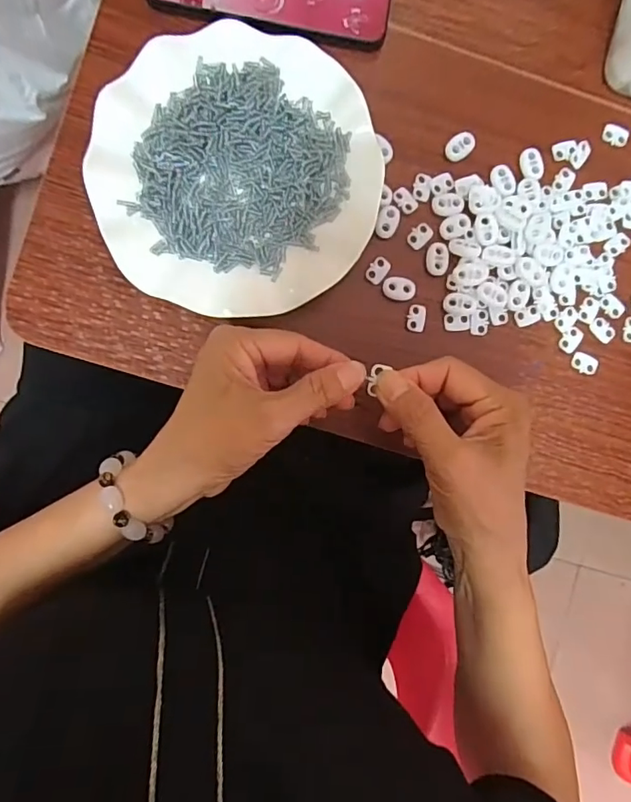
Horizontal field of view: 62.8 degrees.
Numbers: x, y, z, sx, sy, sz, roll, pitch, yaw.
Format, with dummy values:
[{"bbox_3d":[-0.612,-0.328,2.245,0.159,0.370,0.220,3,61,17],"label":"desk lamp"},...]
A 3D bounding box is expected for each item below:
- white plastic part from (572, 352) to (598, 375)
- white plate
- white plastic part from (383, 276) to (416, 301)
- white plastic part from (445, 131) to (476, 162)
[{"bbox_3d":[0.196,-0.027,0.375,0.018,0.004,0.013,21,91,-6],"label":"white plastic part"},{"bbox_3d":[-0.052,-0.150,0.343,0.181,0.026,0.181,0,93,-5],"label":"white plate"},{"bbox_3d":[0.059,-0.079,0.362,0.022,0.004,0.016,4,93,-5],"label":"white plastic part"},{"bbox_3d":[0.103,-0.182,0.370,0.022,0.007,0.016,-44,96,-1],"label":"white plastic part"}]

